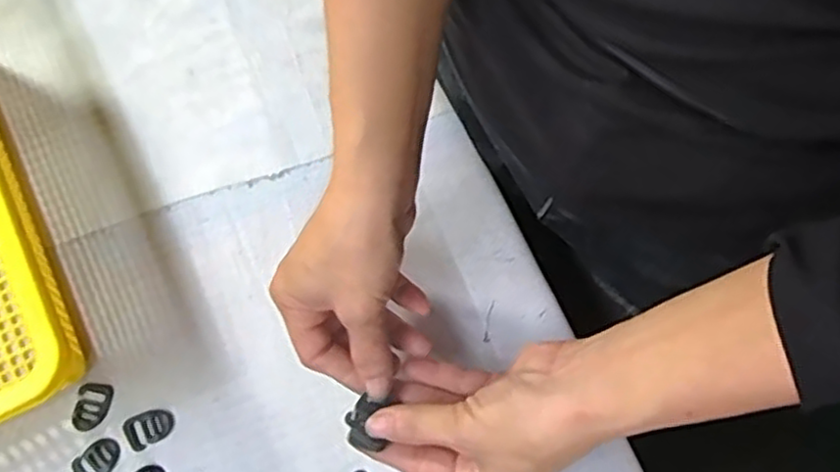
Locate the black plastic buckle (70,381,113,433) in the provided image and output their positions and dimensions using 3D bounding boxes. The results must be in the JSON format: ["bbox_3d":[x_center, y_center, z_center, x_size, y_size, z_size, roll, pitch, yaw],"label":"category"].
[{"bbox_3d":[-0.192,0.100,0.406,0.019,0.007,0.028,13,74,2],"label":"black plastic buckle"}]

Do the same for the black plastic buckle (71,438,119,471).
[{"bbox_3d":[-0.184,0.129,0.397,0.027,0.004,0.020,-42,79,-13],"label":"black plastic buckle"}]

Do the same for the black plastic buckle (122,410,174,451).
[{"bbox_3d":[-0.157,0.111,0.404,0.028,0.004,0.019,-29,77,-10],"label":"black plastic buckle"}]

